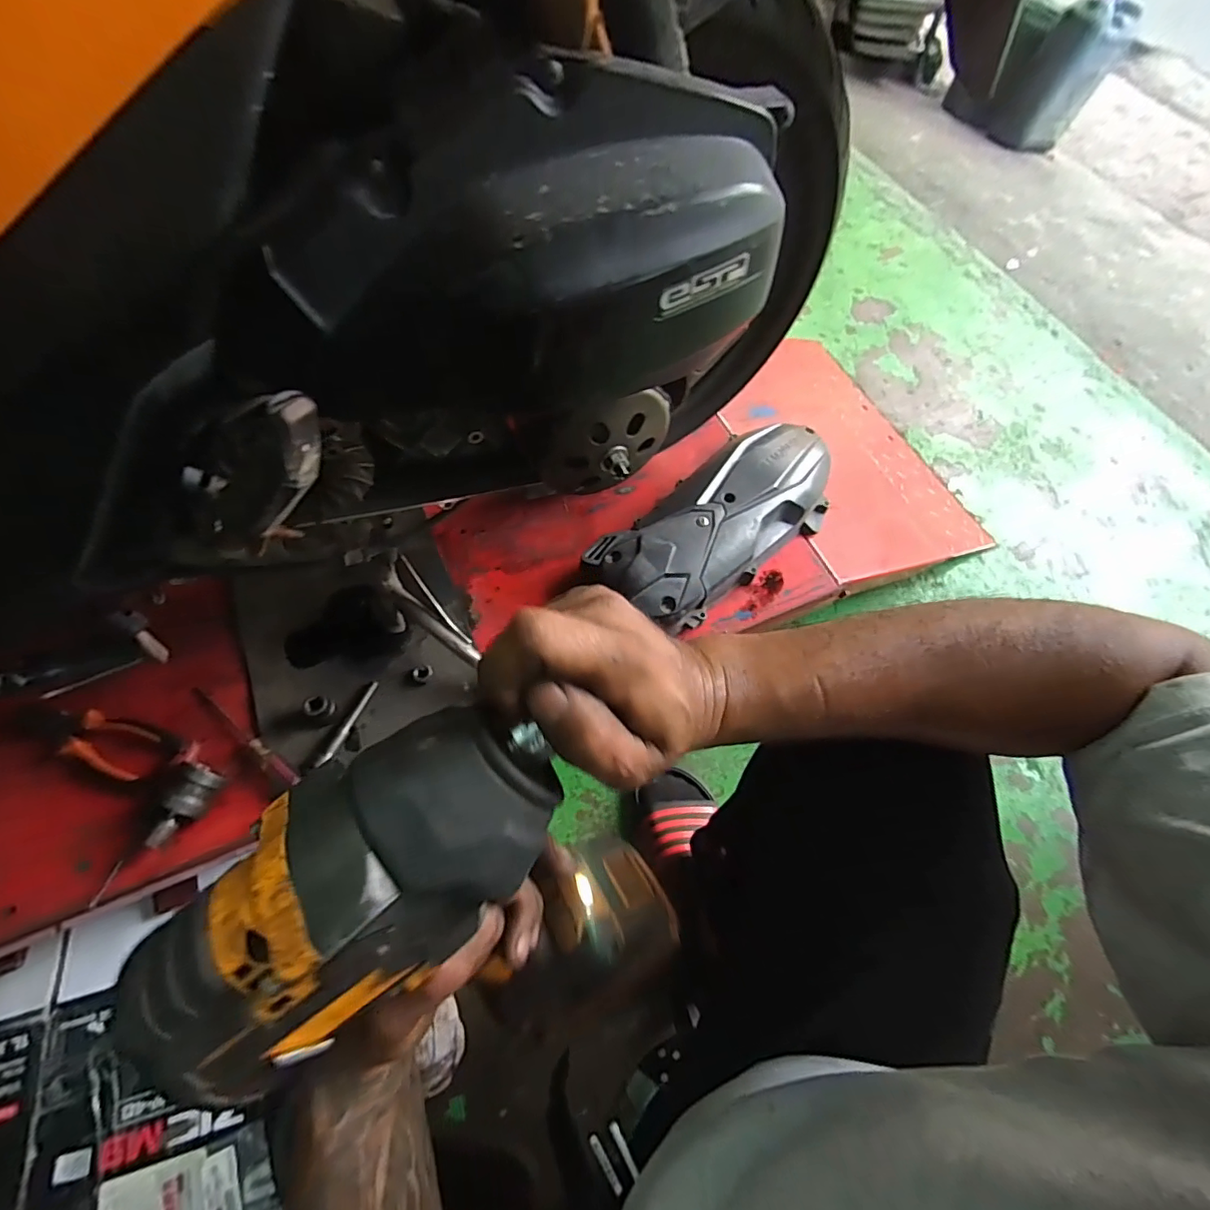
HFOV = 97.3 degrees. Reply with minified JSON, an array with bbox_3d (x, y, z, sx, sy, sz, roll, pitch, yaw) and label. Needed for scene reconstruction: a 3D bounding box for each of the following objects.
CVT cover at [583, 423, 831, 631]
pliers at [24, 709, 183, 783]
[{"bbox_3d":[0.158,-0.115,0.724,0.392,0.070,0.163,-39,71,-19],"label":"CVT cover"},{"bbox_3d":[-0.566,0.157,0.601,0.180,0.022,0.064,14,63,5],"label":"pliers"}]

